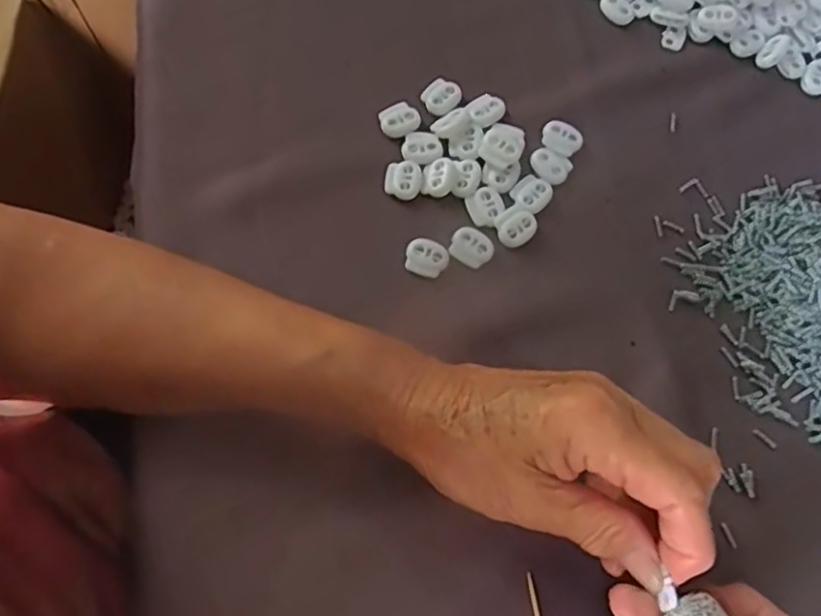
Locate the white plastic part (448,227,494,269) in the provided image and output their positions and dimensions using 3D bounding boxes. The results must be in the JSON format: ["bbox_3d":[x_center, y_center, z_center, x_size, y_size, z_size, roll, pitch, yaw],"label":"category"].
[{"bbox_3d":[0.032,-0.032,0.333,0.021,0.005,0.018,32,74,9],"label":"white plastic part"}]

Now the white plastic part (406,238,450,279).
[{"bbox_3d":[0.009,-0.026,0.332,0.021,0.006,0.018,14,71,4],"label":"white plastic part"}]

